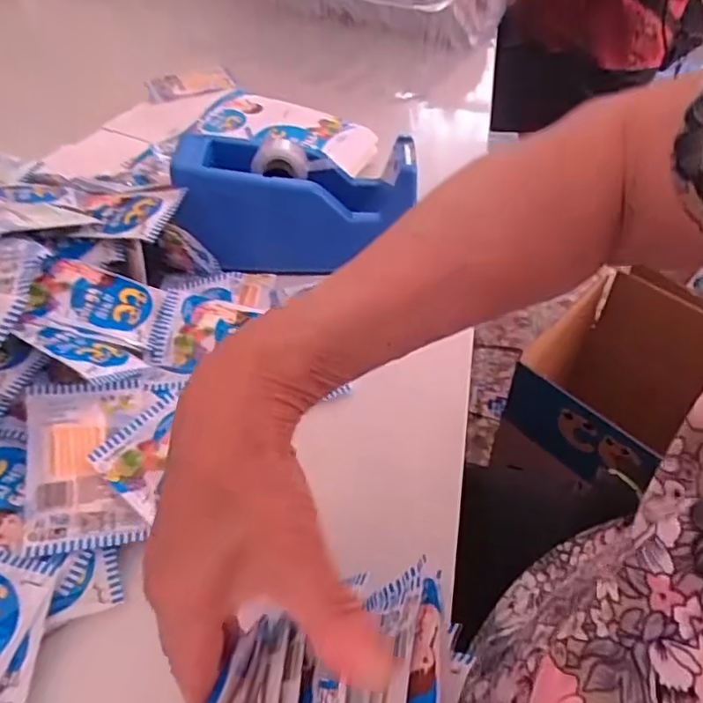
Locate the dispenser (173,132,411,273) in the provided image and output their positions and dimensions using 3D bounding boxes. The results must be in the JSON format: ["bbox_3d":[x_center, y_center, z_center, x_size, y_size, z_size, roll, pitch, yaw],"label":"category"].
[{"bbox_3d":[-0.046,-0.125,0.500,0.194,0.094,0.070,-5,48,-1],"label":"dispenser"}]

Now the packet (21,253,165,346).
[{"bbox_3d":[-0.180,-0.037,0.422,0.082,0.015,0.069,16,47,-21],"label":"packet"}]

